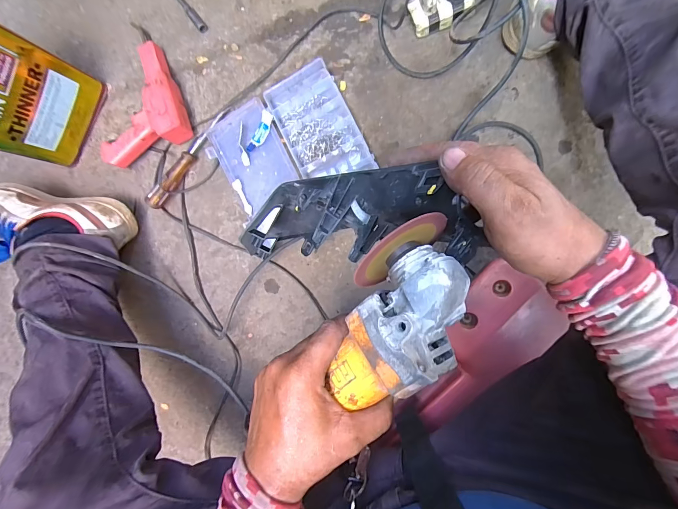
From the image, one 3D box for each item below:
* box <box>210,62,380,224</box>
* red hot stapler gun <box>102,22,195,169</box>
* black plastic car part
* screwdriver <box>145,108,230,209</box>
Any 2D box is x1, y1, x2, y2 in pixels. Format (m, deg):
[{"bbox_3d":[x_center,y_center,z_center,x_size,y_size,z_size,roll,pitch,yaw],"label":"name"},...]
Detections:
[{"bbox_3d":[-0.085,-0.173,0.522,0.219,0.022,0.178,-26,84,8],"label":"box"},{"bbox_3d":[-0.345,-0.267,0.555,0.158,0.050,0.232,-22,85,8],"label":"red hot stapler gun"},{"bbox_3d":[0.000,-0.035,0.325,0.257,0.038,0.073,1,88,40],"label":"black plastic car part"},{"bbox_3d":[-0.245,-0.156,0.542,0.023,0.027,0.194,40,95,9],"label":"screwdriver"}]

